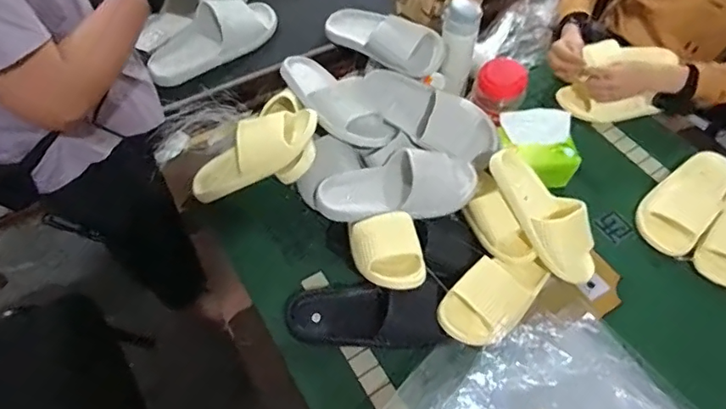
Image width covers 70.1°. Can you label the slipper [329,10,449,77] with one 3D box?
[{"bbox_3d":[0.033,-0.313,0.981,0.251,0.066,0.113,27,62,16],"label":"slipper"}]

